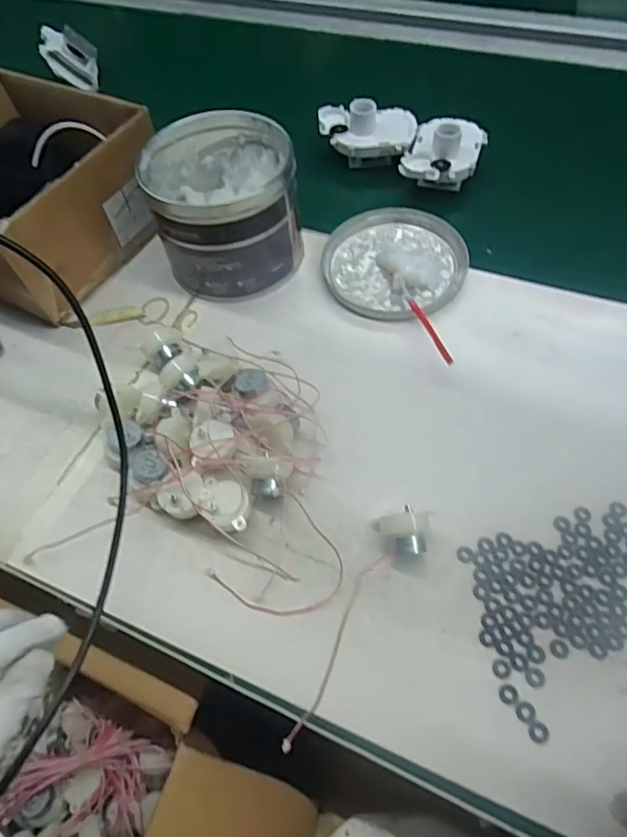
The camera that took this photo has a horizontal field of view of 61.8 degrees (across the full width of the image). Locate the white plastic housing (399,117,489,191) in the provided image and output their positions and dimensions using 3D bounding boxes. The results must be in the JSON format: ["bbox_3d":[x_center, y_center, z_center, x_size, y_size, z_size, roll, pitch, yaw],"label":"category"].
[{"bbox_3d":[0.132,-0.268,0.528,0.070,0.045,0.097,19,62,16],"label":"white plastic housing"}]

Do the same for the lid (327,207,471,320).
[{"bbox_3d":[0.072,-0.147,0.482,0.125,0.014,0.135,-2,58,3],"label":"lid"}]

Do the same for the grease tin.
[{"bbox_3d":[-0.077,-0.189,0.465,0.120,0.099,0.131,-2,58,3],"label":"grease tin"}]

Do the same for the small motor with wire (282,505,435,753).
[{"bbox_3d":[0.031,0.122,0.315,0.034,0.027,0.158,20,62,16],"label":"small motor with wire"}]

